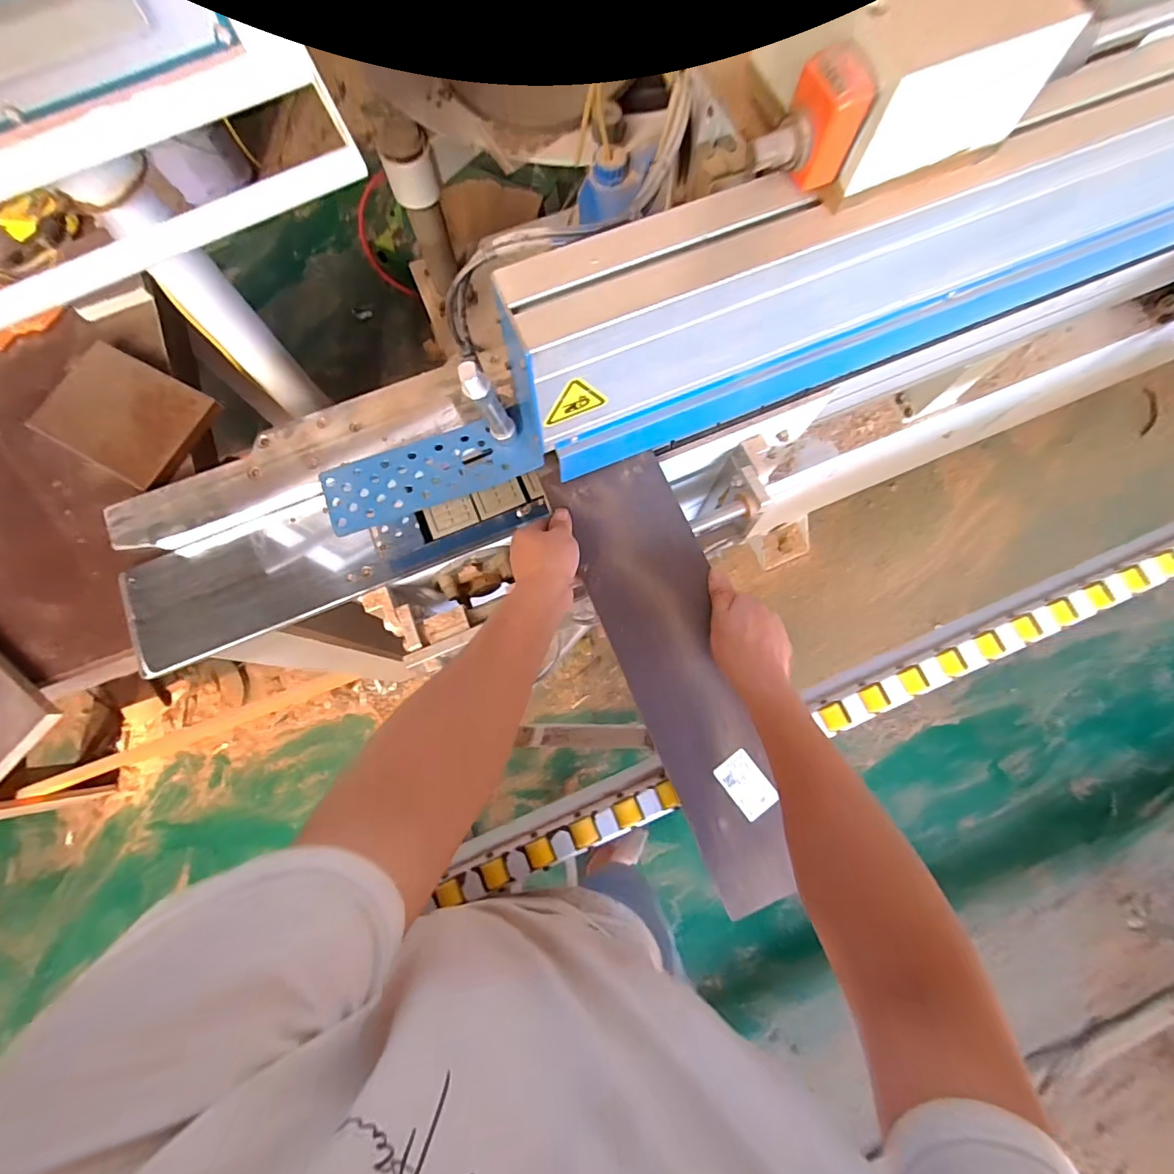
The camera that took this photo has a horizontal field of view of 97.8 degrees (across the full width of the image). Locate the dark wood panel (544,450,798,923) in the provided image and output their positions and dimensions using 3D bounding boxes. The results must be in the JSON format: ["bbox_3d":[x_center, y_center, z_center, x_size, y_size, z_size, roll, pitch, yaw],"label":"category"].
[{"bbox_3d":[0.108,0.078,0.555,0.131,0.020,0.483,-23,79,1],"label":"dark wood panel"}]

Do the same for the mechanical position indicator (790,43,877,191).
[{"bbox_3d":[0.167,-0.332,0.364,0.033,0.064,0.044,-29,79,-6],"label":"mechanical position indicator"}]

